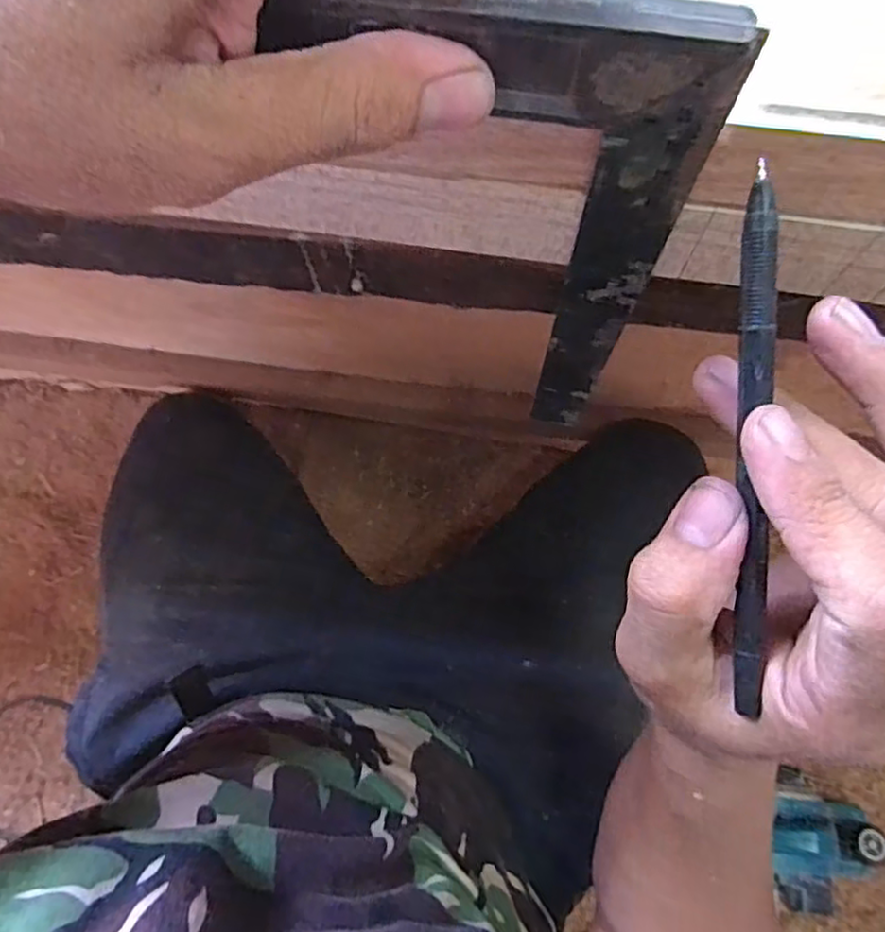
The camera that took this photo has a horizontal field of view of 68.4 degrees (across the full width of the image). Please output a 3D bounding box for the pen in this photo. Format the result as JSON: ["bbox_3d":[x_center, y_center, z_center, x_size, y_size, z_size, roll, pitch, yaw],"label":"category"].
[{"bbox_3d":[0.079,-0.002,0.165,0.007,0.005,0.136,-3,101,0],"label":"pen"}]

